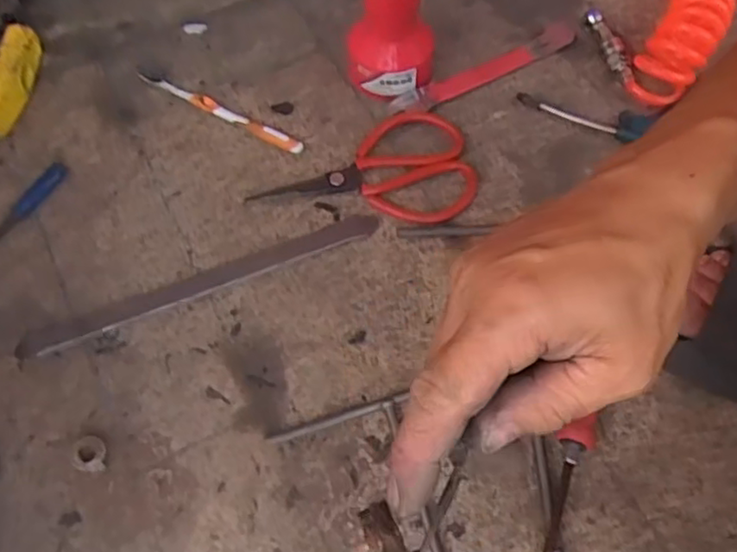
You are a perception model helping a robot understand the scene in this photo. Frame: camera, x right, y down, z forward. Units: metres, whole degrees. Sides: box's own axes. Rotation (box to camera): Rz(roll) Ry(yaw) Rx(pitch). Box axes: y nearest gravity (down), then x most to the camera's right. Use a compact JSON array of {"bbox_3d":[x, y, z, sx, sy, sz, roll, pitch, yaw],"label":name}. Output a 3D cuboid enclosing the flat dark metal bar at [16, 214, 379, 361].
[{"bbox_3d":[-0.131,0.004,0.544,0.290,0.004,0.022,-21,64,-9],"label":"flat dark metal bar"}]

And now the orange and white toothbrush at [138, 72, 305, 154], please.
[{"bbox_3d":[-0.134,-0.148,0.611,0.171,0.015,0.013,26,66,14],"label":"orange and white toothbrush"}]

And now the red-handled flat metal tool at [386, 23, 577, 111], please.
[{"bbox_3d":[0.112,-0.196,0.640,0.197,0.011,0.027,-28,66,-12],"label":"red-handled flat metal tool"}]

